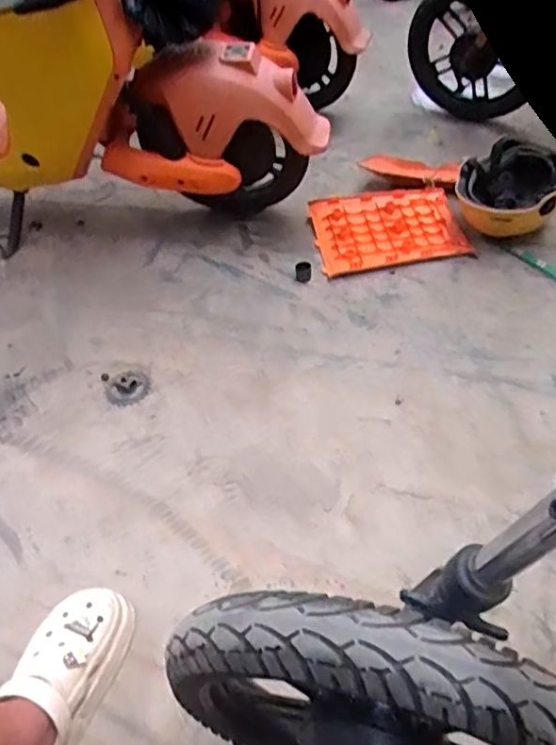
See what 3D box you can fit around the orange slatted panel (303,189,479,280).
[{"bbox_3d":[0.253,-0.338,1.387,0.331,0.036,0.270,-10,47,-3],"label":"orange slatted panel"}]

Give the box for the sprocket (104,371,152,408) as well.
[{"bbox_3d":[-0.281,0.029,1.109,0.082,0.016,0.075,-3,47,3],"label":"sprocket"}]

